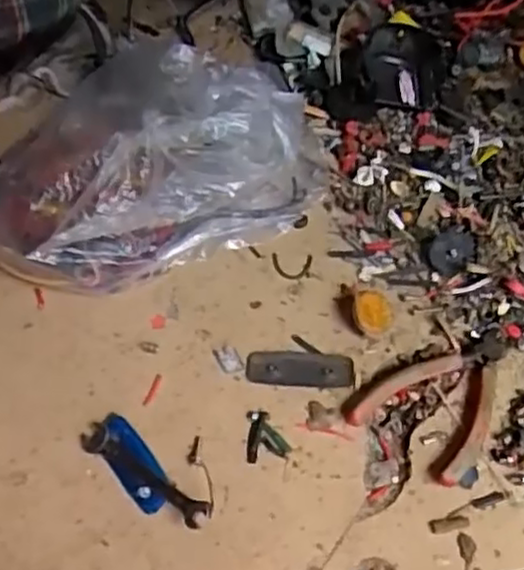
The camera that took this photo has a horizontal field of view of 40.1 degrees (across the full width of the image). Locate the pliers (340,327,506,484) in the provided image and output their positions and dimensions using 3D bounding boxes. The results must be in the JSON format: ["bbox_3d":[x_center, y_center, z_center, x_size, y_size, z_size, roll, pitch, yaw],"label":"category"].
[{"bbox_3d":[0.142,0.078,0.567,0.098,0.018,0.142,31,58,23],"label":"pliers"}]

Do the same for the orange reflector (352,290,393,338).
[{"bbox_3d":[0.093,0.026,0.609,0.034,0.024,0.037,0,51,1],"label":"orange reflector"}]

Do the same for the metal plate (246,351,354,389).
[{"bbox_3d":[0.031,0.069,0.586,0.086,0.005,0.033,4,52,4],"label":"metal plate"}]

